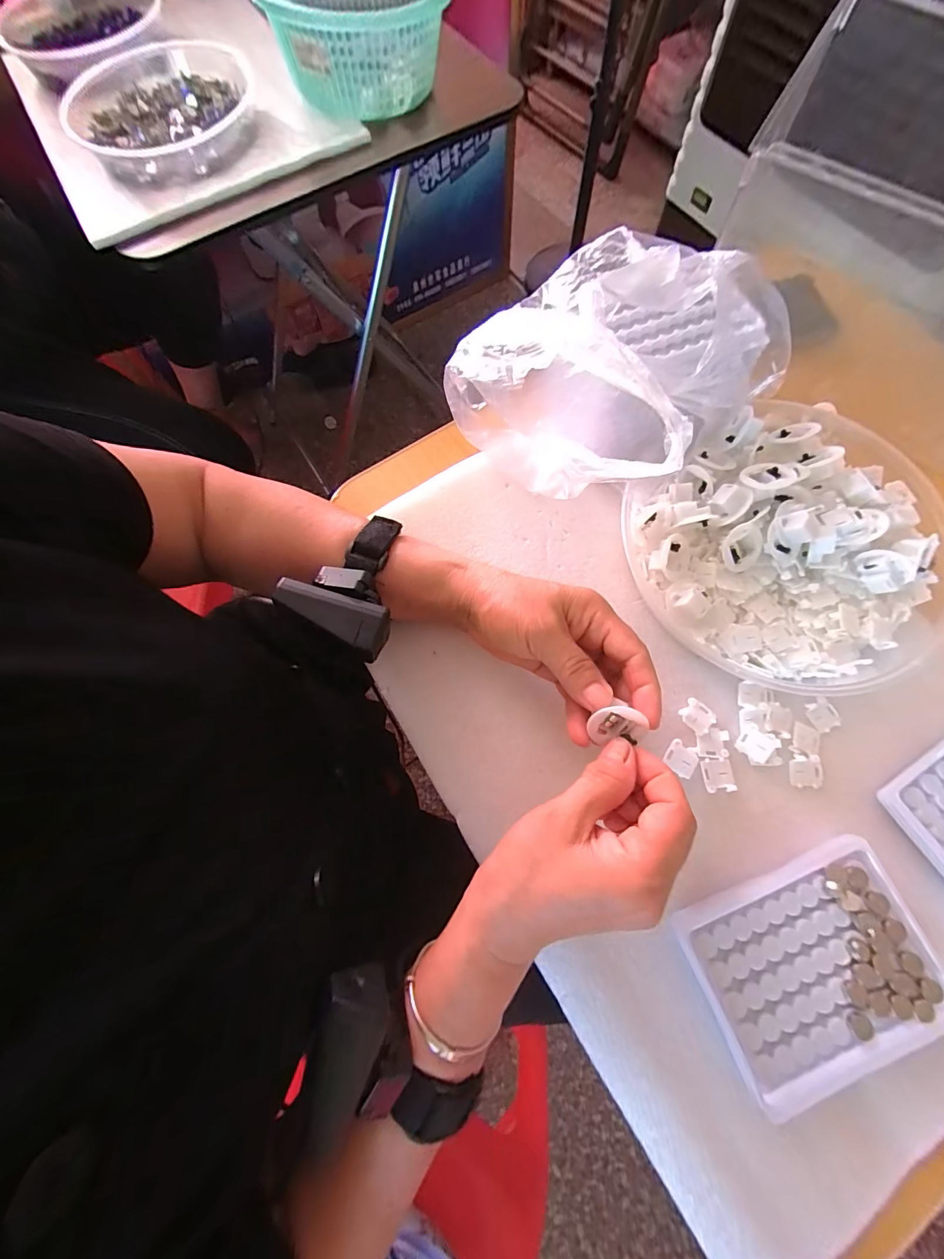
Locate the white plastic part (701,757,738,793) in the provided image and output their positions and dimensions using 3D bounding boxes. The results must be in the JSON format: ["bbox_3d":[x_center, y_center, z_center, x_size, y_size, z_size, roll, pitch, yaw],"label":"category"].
[{"bbox_3d":[0.167,0.098,0.282,0.020,0.004,0.022,-4,73,1],"label":"white plastic part"}]

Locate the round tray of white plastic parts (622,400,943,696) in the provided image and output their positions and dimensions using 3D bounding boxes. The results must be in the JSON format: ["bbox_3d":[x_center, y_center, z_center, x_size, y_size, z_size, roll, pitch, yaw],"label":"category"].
[{"bbox_3d":[0.239,-0.064,0.301,0.223,0.044,0.204,-1,73,2],"label":"round tray of white plastic parts"}]

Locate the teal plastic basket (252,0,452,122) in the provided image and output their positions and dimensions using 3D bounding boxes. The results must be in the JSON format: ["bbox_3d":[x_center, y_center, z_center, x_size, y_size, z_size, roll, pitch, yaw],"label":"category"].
[{"bbox_3d":[-0.149,-0.767,0.529,0.216,0.091,0.248,-20,73,-4],"label":"teal plastic basket"}]

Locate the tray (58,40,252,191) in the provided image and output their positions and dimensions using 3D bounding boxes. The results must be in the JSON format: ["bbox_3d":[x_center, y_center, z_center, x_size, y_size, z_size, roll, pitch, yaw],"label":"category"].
[{"bbox_3d":[-0.401,-0.677,0.541,0.232,0.033,0.240,-15,74,-3],"label":"tray"}]

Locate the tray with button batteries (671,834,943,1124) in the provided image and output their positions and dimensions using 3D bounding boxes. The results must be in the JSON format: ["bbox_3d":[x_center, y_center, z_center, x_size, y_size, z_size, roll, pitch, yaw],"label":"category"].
[{"bbox_3d":[0.197,0.193,0.242,0.129,0.016,0.096,-22,73,-4],"label":"tray with button batteries"}]

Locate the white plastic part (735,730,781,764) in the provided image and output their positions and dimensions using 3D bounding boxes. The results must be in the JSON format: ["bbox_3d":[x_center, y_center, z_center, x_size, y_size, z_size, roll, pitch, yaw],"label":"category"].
[{"bbox_3d":[0.196,0.079,0.287,0.022,0.004,0.022,43,79,14],"label":"white plastic part"}]

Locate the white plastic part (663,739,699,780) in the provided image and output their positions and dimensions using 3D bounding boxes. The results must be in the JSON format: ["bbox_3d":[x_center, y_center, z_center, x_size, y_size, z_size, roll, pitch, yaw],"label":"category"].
[{"bbox_3d":[0.143,0.089,0.284,0.021,0.004,0.019,37,78,12],"label":"white plastic part"}]

